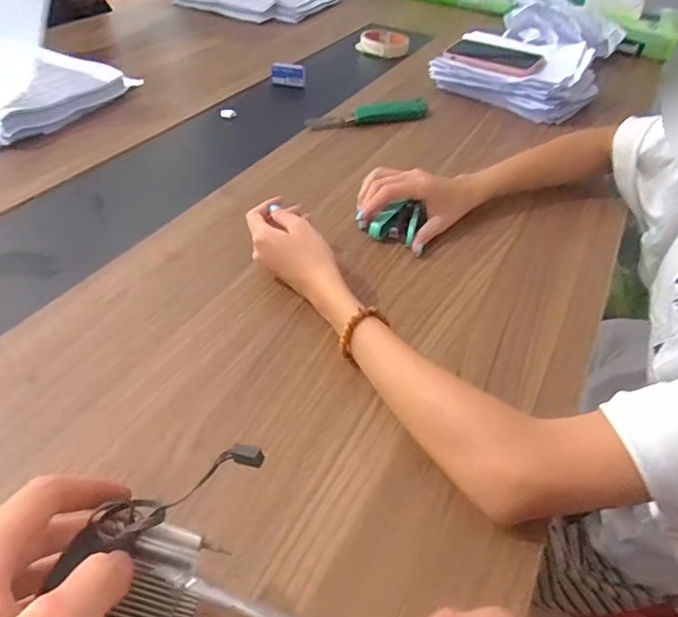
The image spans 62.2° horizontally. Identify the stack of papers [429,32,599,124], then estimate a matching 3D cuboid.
[{"bbox_3d":[0.307,-0.418,0.986,0.260,0.070,0.253,20,43,15],"label":"stack of papers"}]

